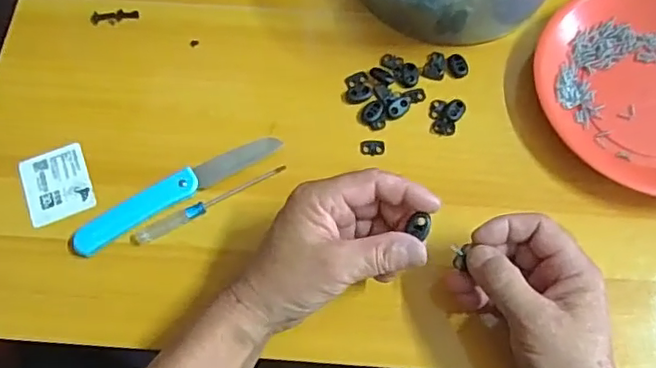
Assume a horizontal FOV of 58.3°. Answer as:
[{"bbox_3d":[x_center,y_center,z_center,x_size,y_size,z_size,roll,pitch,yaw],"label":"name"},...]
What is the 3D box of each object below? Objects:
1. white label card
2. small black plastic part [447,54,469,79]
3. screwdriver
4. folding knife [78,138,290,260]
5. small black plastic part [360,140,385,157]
[{"bbox_3d":[-0.211,0.000,0.458,0.049,0.004,0.060,-22,70,-9],"label":"white label card"},{"bbox_3d":[0.109,-0.099,0.492,0.016,0.004,0.023,-14,69,-6],"label":"small black plastic part"},{"bbox_3d":[-0.090,0.015,0.446,0.124,0.006,0.012,-26,70,-11],"label":"screwdriver"},{"bbox_3d":[-0.115,0.002,0.447,0.165,0.007,0.028,-31,71,-12],"label":"folding knife"},{"bbox_3d":[0.035,-0.029,0.465,0.019,0.004,0.013,-3,68,-2],"label":"small black plastic part"}]

